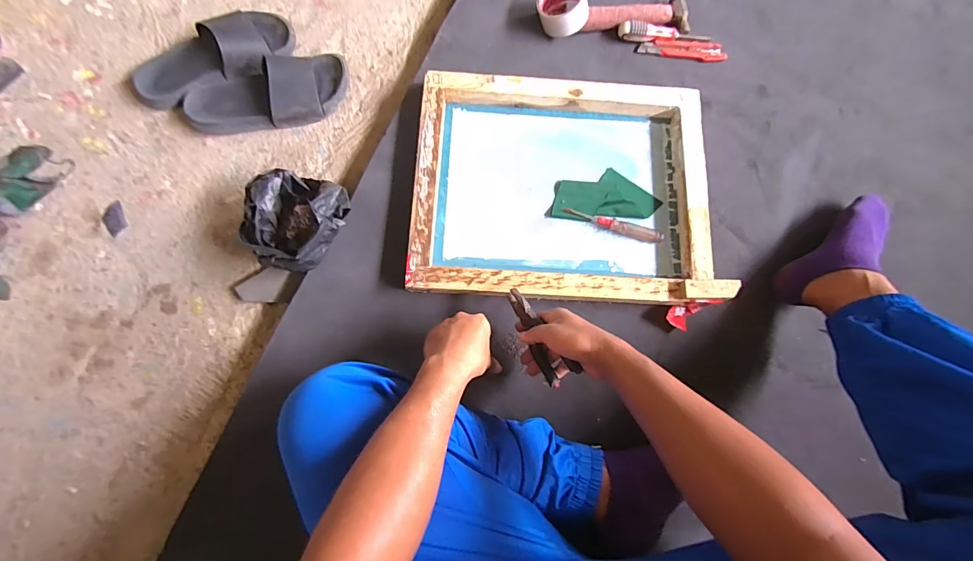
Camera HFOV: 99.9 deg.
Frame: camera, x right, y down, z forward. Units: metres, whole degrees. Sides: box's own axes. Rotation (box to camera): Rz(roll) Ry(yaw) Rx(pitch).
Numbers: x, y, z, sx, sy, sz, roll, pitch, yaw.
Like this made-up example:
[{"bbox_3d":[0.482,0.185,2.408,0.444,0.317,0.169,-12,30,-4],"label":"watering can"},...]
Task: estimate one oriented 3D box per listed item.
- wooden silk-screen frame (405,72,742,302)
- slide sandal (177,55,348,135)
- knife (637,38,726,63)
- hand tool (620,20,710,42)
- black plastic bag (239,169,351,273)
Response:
[{"bbox_3d":[0.121,-0.154,0.675,0.473,0.039,0.373,4,79,0],"label":"wooden silk-screen frame"},{"bbox_3d":[-0.382,-0.319,0.712,0.281,0.071,0.105,-17,80,-4],"label":"slide sandal"},{"bbox_3d":[0.364,-0.433,0.760,0.160,0.011,0.039,7,79,1],"label":"knife"},{"bbox_3d":[0.328,-0.454,0.751,0.169,0.028,0.030,1,79,0],"label":"hand tool"},{"bbox_3d":[-0.295,-0.091,0.643,0.157,0.108,0.148,12,79,2],"label":"black plastic bag"}]

